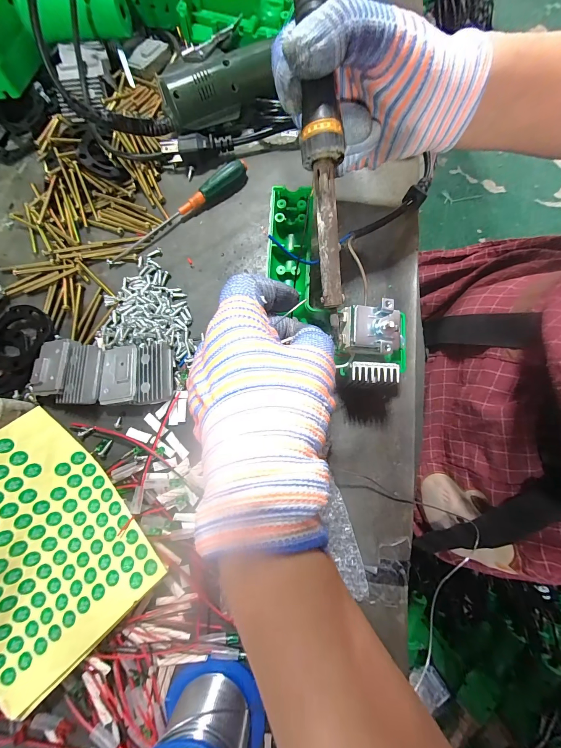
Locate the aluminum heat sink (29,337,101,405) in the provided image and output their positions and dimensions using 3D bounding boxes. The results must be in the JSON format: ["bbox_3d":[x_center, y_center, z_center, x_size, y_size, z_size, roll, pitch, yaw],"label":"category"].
[{"bbox_3d":[-0.171,-0.001,0.238,0.055,0.019,0.050,2,77,4],"label":"aluminum heat sink"}]

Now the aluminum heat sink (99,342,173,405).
[{"bbox_3d":[-0.116,0.000,0.236,0.055,0.014,0.049,-5,77,2],"label":"aluminum heat sink"}]

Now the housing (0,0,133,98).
[{"bbox_3d":[-0.248,-0.354,0.298,0.173,0.058,0.094,-34,78,-6],"label":"housing"}]

